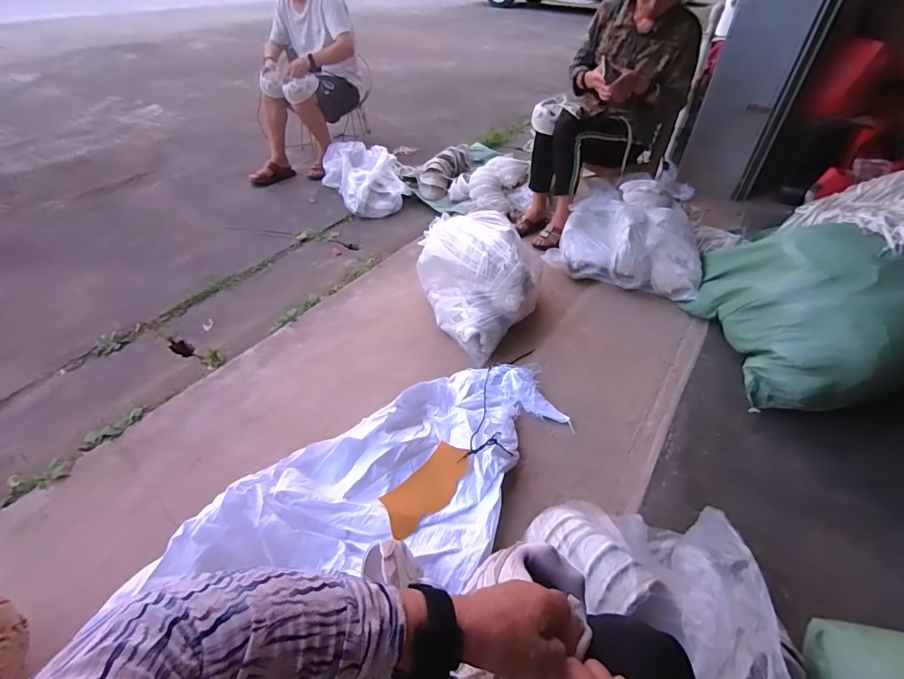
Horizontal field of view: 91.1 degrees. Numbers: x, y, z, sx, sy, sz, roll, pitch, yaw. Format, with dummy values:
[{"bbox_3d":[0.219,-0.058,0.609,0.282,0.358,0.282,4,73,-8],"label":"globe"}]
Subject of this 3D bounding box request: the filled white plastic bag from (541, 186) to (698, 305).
[{"bbox_3d":[0.675,-0.378,1.662,0.547,0.221,0.385,27,48,25],"label":"filled white plastic bag"}]

